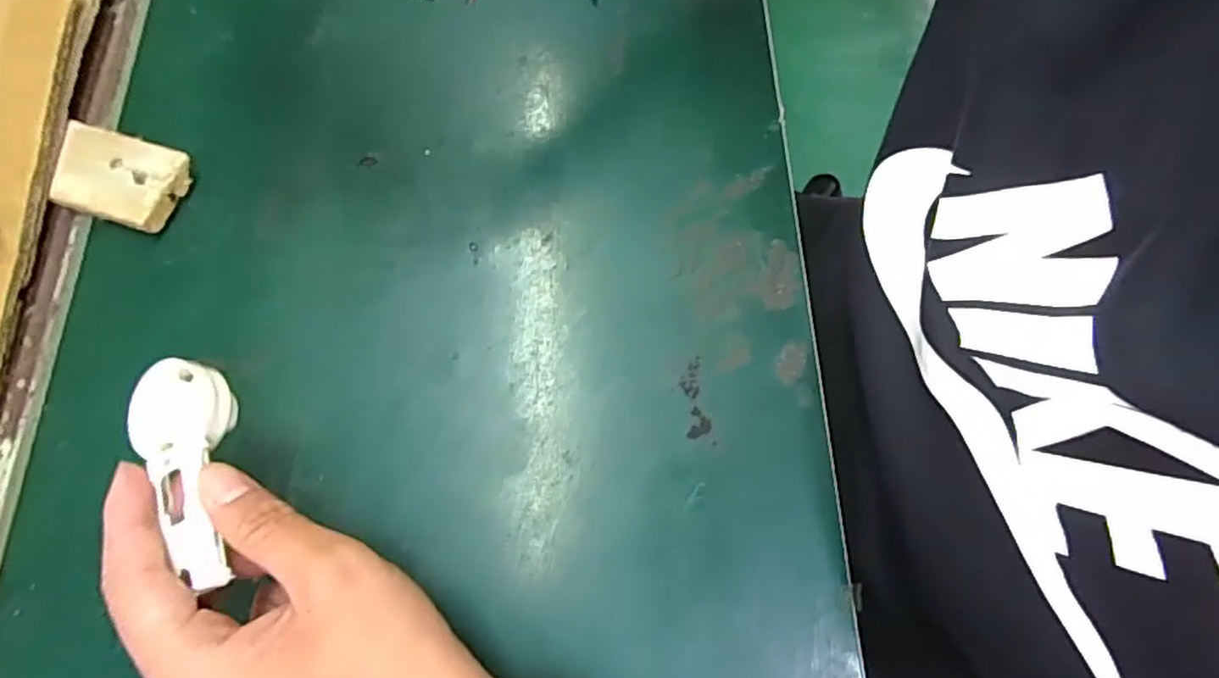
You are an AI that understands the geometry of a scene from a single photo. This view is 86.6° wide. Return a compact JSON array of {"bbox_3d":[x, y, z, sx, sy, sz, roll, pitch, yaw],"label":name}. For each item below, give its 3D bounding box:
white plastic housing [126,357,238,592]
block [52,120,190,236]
[{"bbox_3d":[-0.163,0.052,0.253,0.034,0.017,0.091,-20,68,-8],"label":"white plastic housing"},{"bbox_3d":[-0.277,-0.092,0.366,0.071,0.014,0.051,15,71,4],"label":"block"}]

